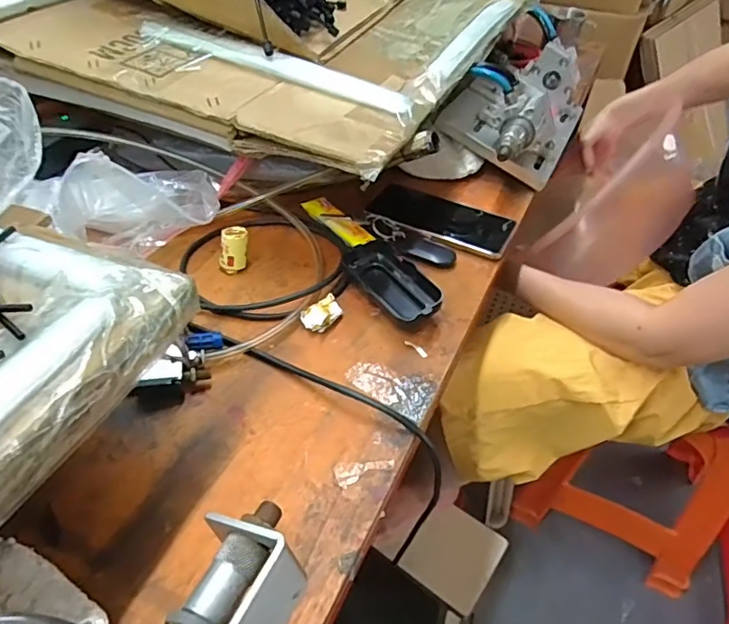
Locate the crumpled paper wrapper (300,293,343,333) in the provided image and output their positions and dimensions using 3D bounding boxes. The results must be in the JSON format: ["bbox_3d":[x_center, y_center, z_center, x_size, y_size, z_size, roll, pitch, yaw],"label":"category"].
[{"bbox_3d":[-0.039,0.002,0.497,0.026,0.008,0.042,30,50,27],"label":"crumpled paper wrapper"}]

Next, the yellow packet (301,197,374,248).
[{"bbox_3d":[-0.031,-0.101,0.603,0.030,0.005,0.106,-27,50,-27],"label":"yellow packet"}]

